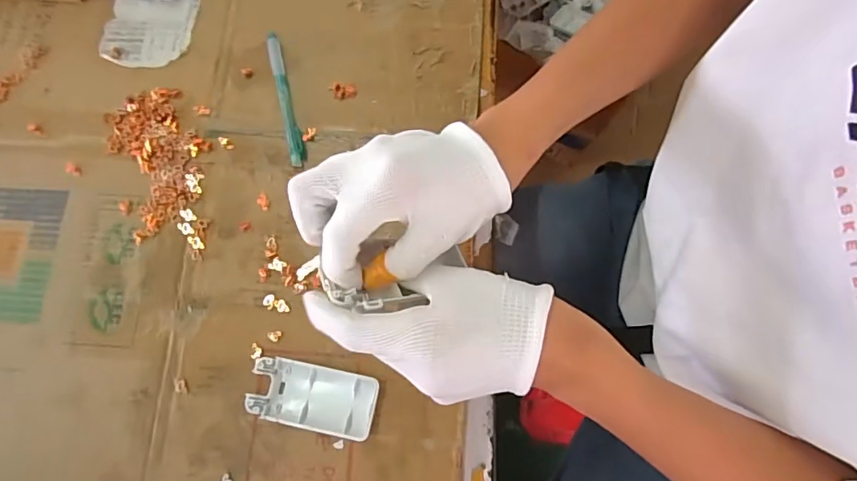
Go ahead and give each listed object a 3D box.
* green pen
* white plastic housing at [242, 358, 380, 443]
[{"bbox_3d":[-0.125,-0.124,0.452,0.013,0.009,0.125,-15,75,0],"label":"green pen"},{"bbox_3d":[-0.087,0.118,0.391,0.094,0.011,0.045,11,76,7],"label":"white plastic housing"}]

